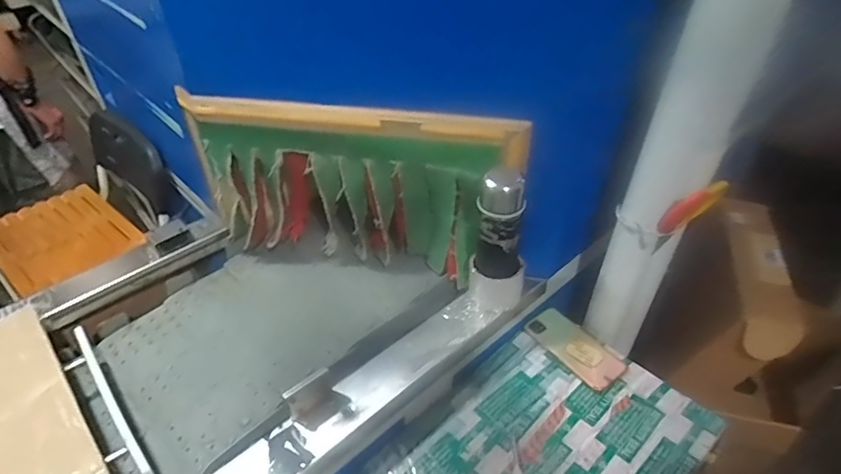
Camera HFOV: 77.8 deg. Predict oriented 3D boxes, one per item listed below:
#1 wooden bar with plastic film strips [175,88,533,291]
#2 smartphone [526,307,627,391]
[{"bbox_3d":[-0.117,-0.073,0.869,0.559,0.297,0.074,11,41,16],"label":"wooden bar with plastic film strips"},{"bbox_3d":[0.258,0.182,0.872,0.077,0.009,0.161,-32,52,-24],"label":"smartphone"}]

